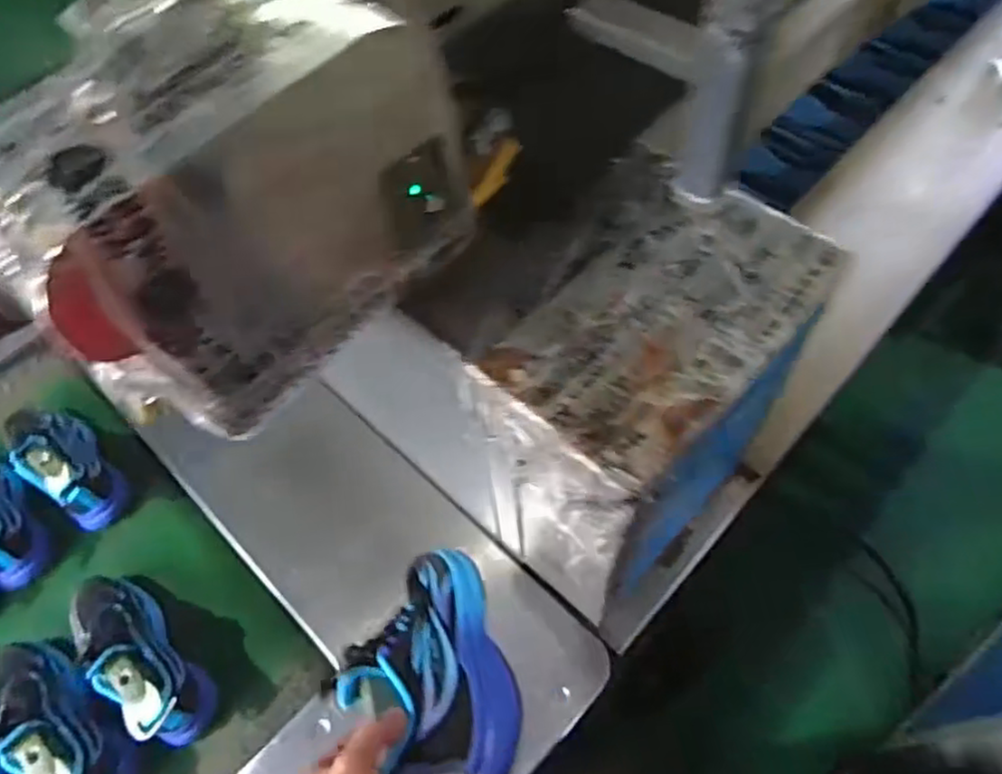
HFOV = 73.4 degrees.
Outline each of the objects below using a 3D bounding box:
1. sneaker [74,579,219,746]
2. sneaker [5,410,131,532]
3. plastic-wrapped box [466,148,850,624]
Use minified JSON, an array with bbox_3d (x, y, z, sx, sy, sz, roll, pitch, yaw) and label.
[{"bbox_3d":[-0.441,0.311,0.801,0.247,0.108,0.084,37,68,23],"label":"sneaker"},{"bbox_3d":[-0.621,0.098,0.950,0.078,0.128,0.196,-38,63,-18],"label":"sneaker"},{"bbox_3d":[0.142,0.035,0.714,0.244,0.390,0.300,35,67,23],"label":"plastic-wrapped box"}]

